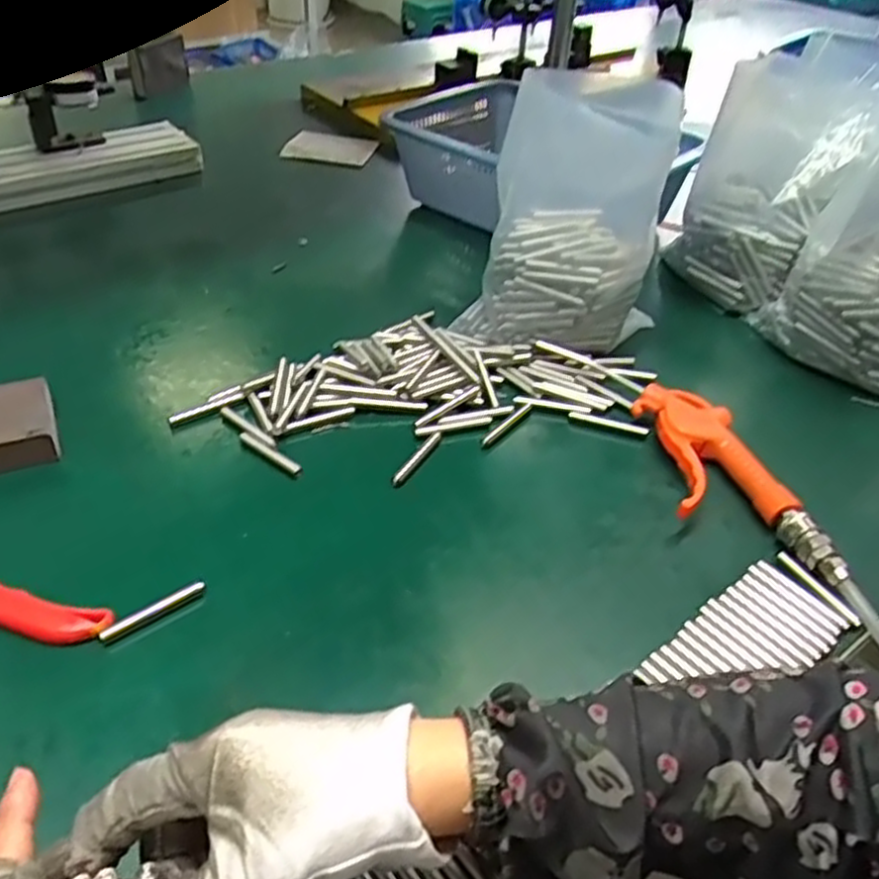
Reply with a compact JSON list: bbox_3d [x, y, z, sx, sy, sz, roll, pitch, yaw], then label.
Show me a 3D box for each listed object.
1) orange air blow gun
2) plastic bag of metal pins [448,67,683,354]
[{"bbox_3d":[0.180,0.025,0.506,0.072,0.028,0.180,-6,40,-9],"label":"orange air blow gun"},{"bbox_3d":[0.101,-0.165,0.614,0.143,0.186,0.118,17,41,17],"label":"plastic bag of metal pins"}]

